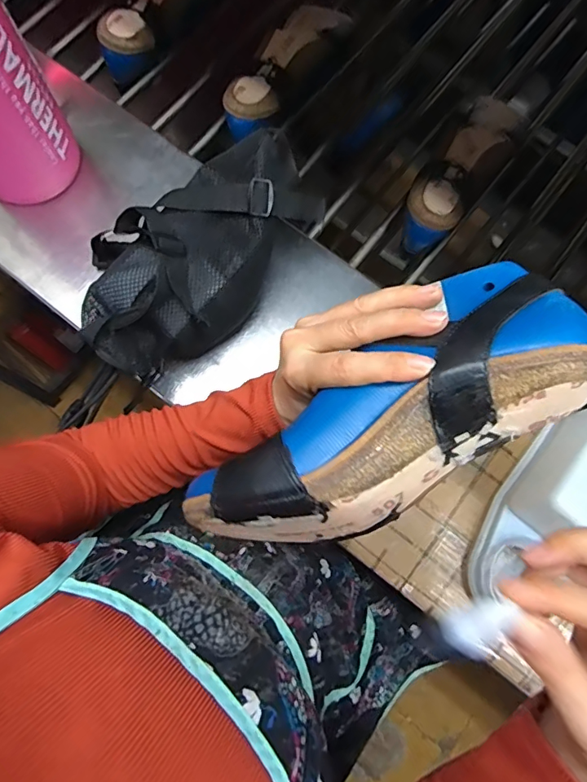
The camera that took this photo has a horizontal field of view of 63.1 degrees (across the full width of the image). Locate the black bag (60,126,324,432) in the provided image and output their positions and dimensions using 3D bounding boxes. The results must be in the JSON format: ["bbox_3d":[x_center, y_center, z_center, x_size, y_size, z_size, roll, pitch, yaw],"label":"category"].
[{"bbox_3d":[-0.097,-0.121,0.458,0.263,0.114,0.133,-38,78,-11],"label":"black bag"}]

